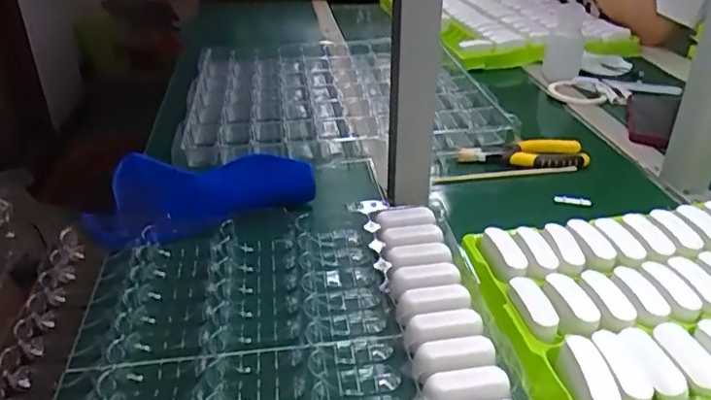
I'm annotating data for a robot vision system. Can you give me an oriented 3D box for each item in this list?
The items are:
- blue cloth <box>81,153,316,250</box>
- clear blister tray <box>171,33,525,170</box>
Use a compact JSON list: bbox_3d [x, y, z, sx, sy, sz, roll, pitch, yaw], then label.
[{"bbox_3d":[-0.174,-0.012,0.662,0.237,0.029,0.153,-12,32,-19],"label":"blue cloth"},{"bbox_3d":[-0.035,-0.178,0.940,0.442,0.035,0.471,-4,30,-6],"label":"clear blister tray"}]

